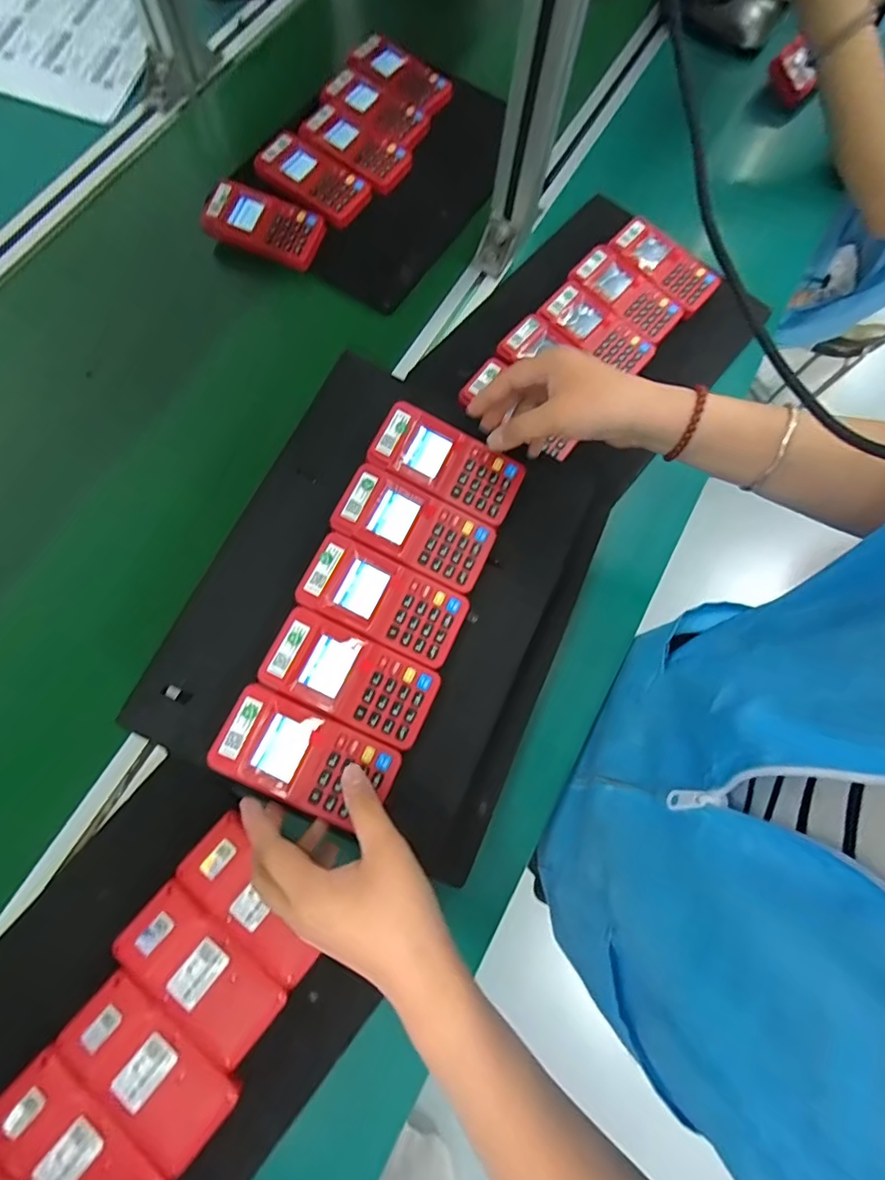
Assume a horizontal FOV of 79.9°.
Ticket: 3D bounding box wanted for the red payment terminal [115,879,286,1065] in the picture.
[{"bbox_3d":[-0.176,0.278,0.384,0.122,0.011,0.059,40,79,7],"label":"red payment terminal"}]

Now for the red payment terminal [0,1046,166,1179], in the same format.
[{"bbox_3d":[-0.247,0.376,0.348,0.122,0.011,0.061,44,79,8],"label":"red payment terminal"}]

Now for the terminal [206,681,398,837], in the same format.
[{"bbox_3d":[-0.094,0.116,0.367,0.120,0.020,0.061,25,78,4],"label":"terminal"}]

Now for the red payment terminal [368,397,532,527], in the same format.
[{"bbox_3d":[0.005,-0.103,0.429,0.119,0.021,0.061,24,78,4],"label":"red payment terminal"}]

